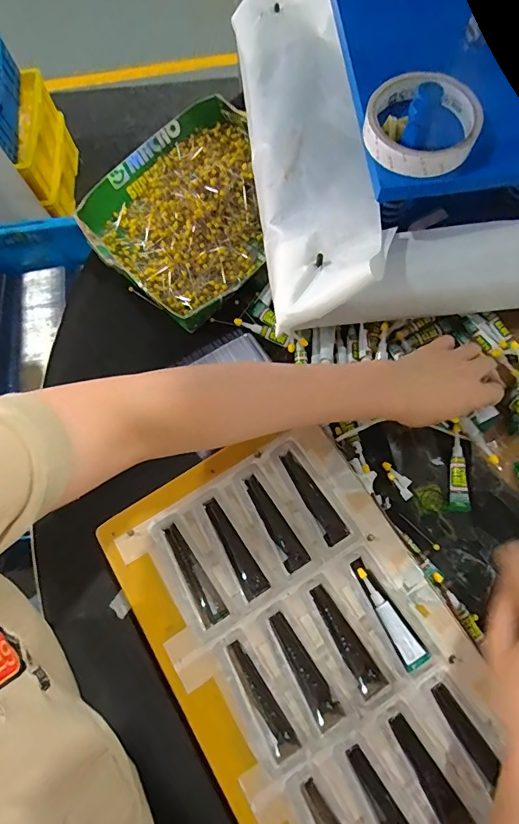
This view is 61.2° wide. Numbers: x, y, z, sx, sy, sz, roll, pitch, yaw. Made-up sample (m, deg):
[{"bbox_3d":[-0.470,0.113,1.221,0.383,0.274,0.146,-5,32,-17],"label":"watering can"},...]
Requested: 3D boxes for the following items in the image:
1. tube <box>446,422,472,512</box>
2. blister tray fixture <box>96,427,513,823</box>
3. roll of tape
[{"bbox_3d":[0.195,0.055,0.428,0.018,0.009,0.083,4,74,4],"label":"tube"},{"bbox_3d":[0.047,0.201,0.366,0.221,0.022,0.367,-32,76,-6],"label":"blister tray fixture"},{"bbox_3d":[0.130,-0.232,0.354,0.088,0.020,0.090,-1,74,2],"label":"roll of tape"}]

